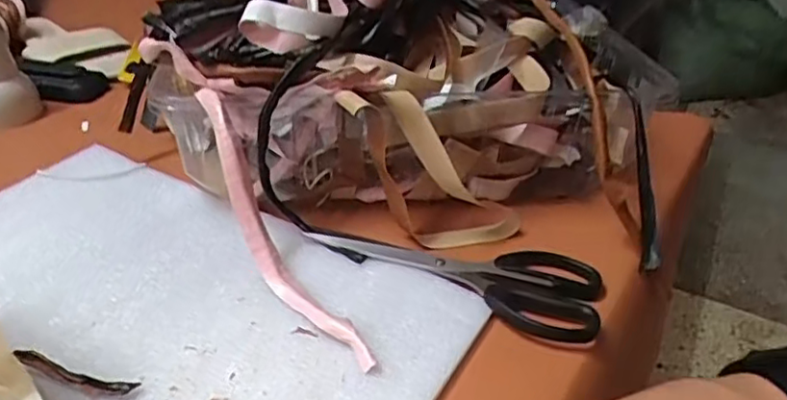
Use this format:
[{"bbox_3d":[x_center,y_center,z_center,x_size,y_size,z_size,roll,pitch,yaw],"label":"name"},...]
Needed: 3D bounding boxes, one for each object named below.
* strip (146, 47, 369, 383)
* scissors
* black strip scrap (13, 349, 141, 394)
[{"bbox_3d":[-0.085,-0.003,0.391,0.031,0.054,0.241,-23,79,-33],"label":"strip"},{"bbox_3d":[0.041,0.042,0.423,0.186,0.007,0.068,15,36,16],"label":"scissors"},{"bbox_3d":[-0.168,0.091,0.336,0.069,0.009,0.008,11,35,10],"label":"black strip scrap"}]

